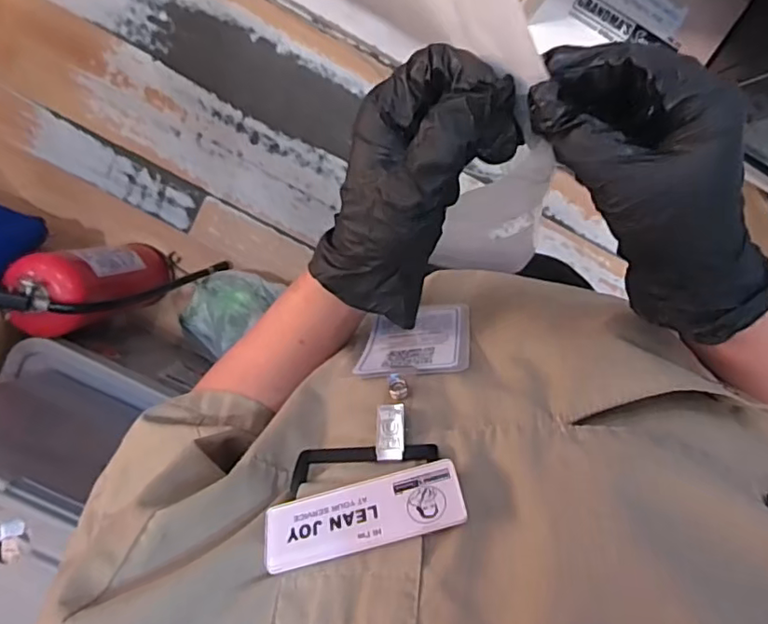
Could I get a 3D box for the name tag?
[{"bbox_3d":[-0.008,0.075,0.214,0.074,0.026,0.004,-17,133,3],"label":"name tag"}]

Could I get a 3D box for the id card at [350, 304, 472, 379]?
[{"bbox_3d":[0.018,0.015,0.320,0.059,0.086,0.004,-7,109,9],"label":"id card"}]

